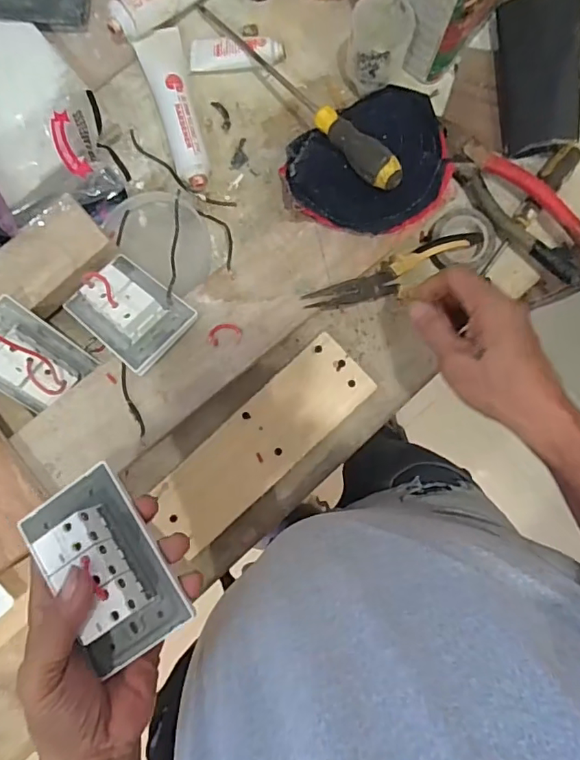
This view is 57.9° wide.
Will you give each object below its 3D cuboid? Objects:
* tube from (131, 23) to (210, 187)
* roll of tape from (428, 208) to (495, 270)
[{"bbox_3d":[-0.115,-0.280,0.538,0.043,0.034,0.171,-17,87,-1],"label":"tube"},{"bbox_3d":[0.173,-0.144,0.533,0.066,0.021,0.057,-7,87,0],"label":"roll of tape"}]

